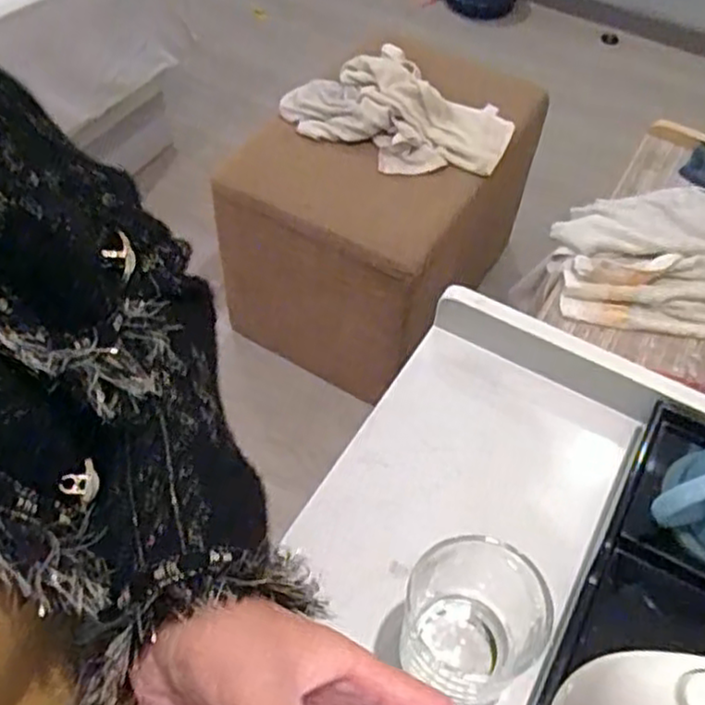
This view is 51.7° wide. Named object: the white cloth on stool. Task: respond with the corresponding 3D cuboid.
[{"bbox_3d":[0.093,-0.454,1.347,0.411,0.078,0.273,29,57,17],"label":"white cloth on stool"}]

